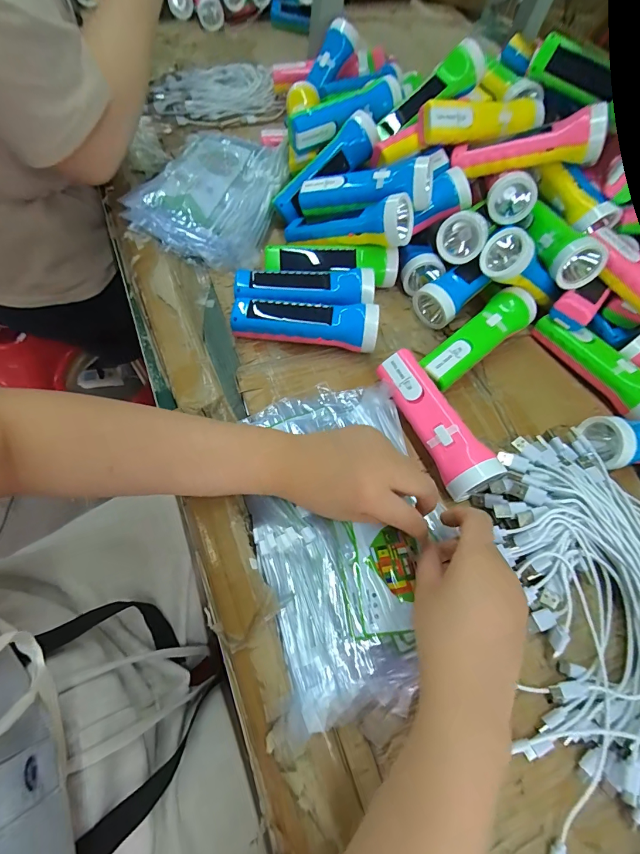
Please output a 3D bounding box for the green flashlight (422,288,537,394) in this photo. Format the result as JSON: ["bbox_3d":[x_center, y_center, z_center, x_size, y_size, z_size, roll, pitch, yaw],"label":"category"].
[{"bbox_3d":[0.175,-0.096,0.434,0.161,0.050,0.049,-37,73,-24],"label":"green flashlight"}]

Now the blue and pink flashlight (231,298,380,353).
[{"bbox_3d":[-0.016,-0.114,0.423,0.158,0.041,0.043,6,64,5],"label":"blue and pink flashlight"}]

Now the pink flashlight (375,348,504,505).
[{"bbox_3d":[0.110,-0.006,0.381,0.046,0.058,0.155,-17,66,-17],"label":"pink flashlight"}]

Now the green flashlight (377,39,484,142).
[{"bbox_3d":[0.142,-0.434,0.501,0.147,0.055,0.043,-26,64,18],"label":"green flashlight"}]

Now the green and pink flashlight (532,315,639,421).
[{"bbox_3d":[0.318,-0.076,0.439,0.044,0.048,0.155,-22,67,-19],"label":"green and pink flashlight"}]

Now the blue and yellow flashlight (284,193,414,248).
[{"bbox_3d":[0.027,-0.243,0.464,0.156,0.050,0.048,10,60,27],"label":"blue and yellow flashlight"}]

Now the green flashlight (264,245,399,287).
[{"bbox_3d":[0.015,-0.196,0.456,0.155,0.041,0.047,4,61,-7],"label":"green flashlight"}]

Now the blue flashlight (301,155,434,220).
[{"bbox_3d":[0.051,-0.280,0.465,0.157,0.055,0.047,5,61,22],"label":"blue flashlight"}]

